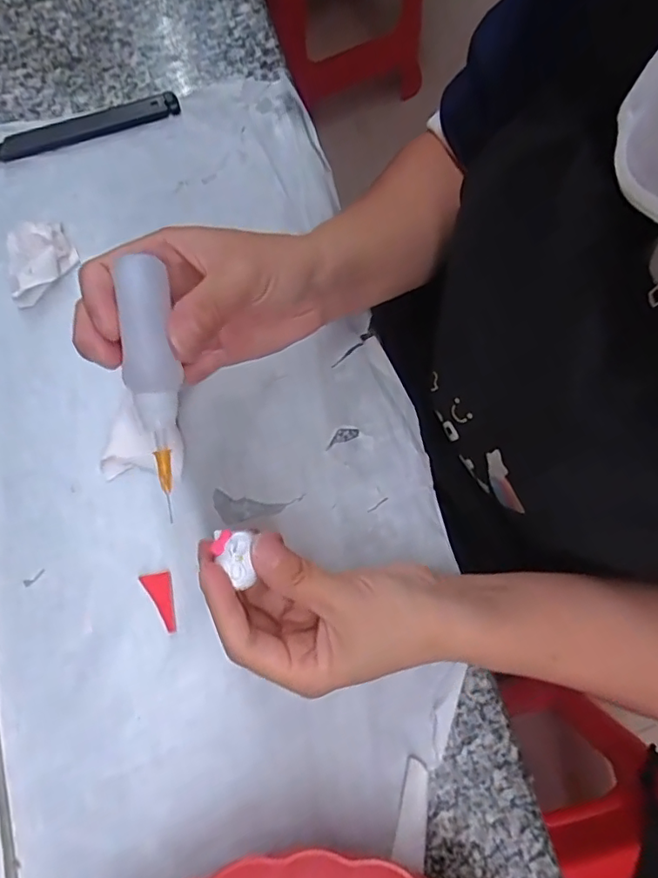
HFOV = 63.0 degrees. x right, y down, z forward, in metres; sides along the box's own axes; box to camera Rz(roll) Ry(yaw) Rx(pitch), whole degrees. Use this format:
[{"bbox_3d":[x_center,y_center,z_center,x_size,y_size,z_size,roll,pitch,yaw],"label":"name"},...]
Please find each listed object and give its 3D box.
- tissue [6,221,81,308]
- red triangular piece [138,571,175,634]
[{"bbox_3d":[-0.181,-0.113,0.337,0.039,0.022,0.053,-14,79,-5],"label":"tissue"},{"bbox_3d":[-0.096,0.092,0.303,0.016,0.005,0.033,-10,79,-4],"label":"red triangular piece"}]

